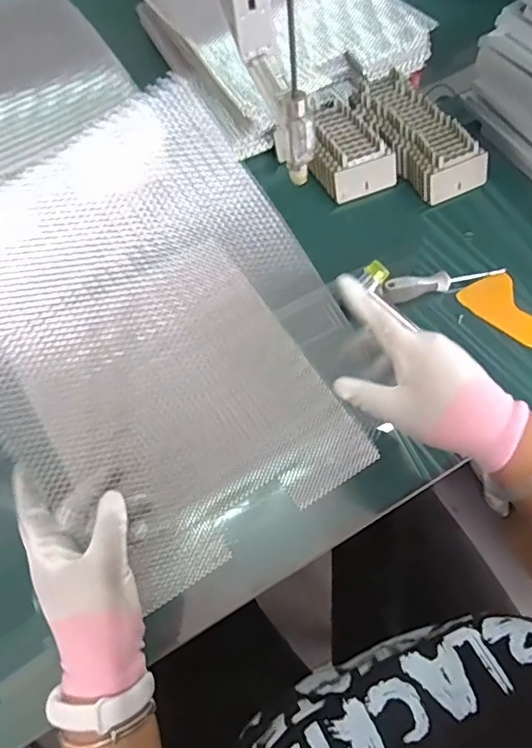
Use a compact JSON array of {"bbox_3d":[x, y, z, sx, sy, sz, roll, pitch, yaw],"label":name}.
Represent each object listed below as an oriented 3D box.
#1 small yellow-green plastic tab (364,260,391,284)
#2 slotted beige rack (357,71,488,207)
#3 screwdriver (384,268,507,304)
[{"bbox_3d":[0.124,-0.115,0.589,0.020,0.008,0.026,-34,70,-14],"label":"small yellow-green plastic tab"},{"bbox_3d":[0.197,-0.305,0.684,0.093,0.051,0.183,-33,70,-13],"label":"slotted beige rack"},{"bbox_3d":[0.207,-0.111,0.613,0.149,0.024,0.023,-17,67,-7],"label":"screwdriver"}]

